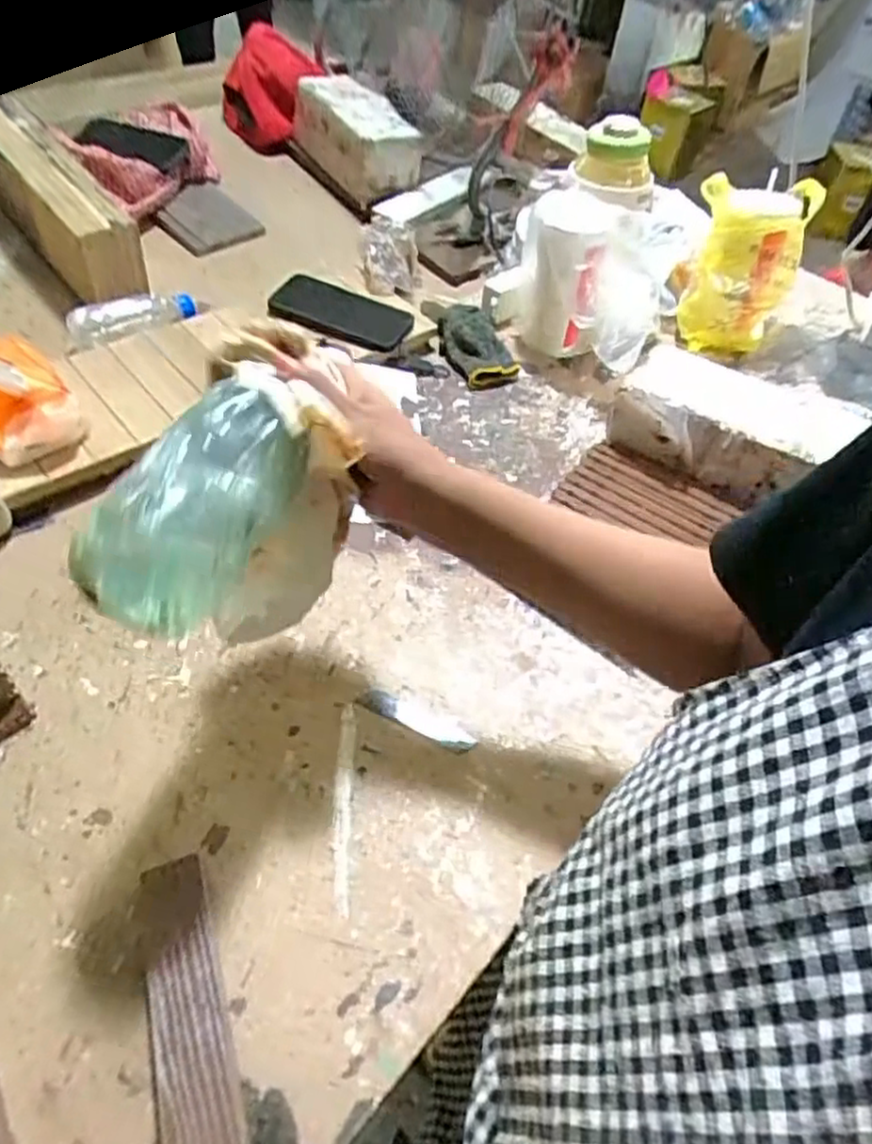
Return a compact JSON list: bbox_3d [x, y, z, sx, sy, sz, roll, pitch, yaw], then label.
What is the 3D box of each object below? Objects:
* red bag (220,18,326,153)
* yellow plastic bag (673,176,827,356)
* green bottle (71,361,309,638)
[{"bbox_3d":[-0.296,-0.858,1.273,0.139,0.155,0.177,-19,54,-24],"label":"red bag"},{"bbox_3d":[0.390,-0.381,0.917,0.134,0.183,0.101,9,48,-1],"label":"yellow plastic bag"},{"bbox_3d":[-0.128,-0.048,0.406,0.074,0.064,0.173,24,69,16],"label":"green bottle"}]

